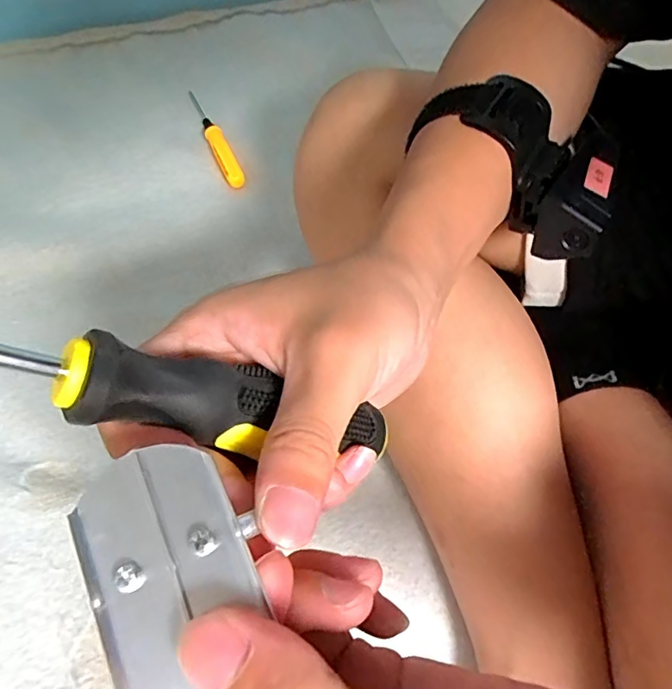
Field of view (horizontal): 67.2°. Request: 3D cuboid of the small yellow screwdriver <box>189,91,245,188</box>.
[{"bbox_3d":[-0.113,-0.195,0.466,0.017,0.016,0.137,-21,62,-13],"label":"small yellow screwdriver"}]

